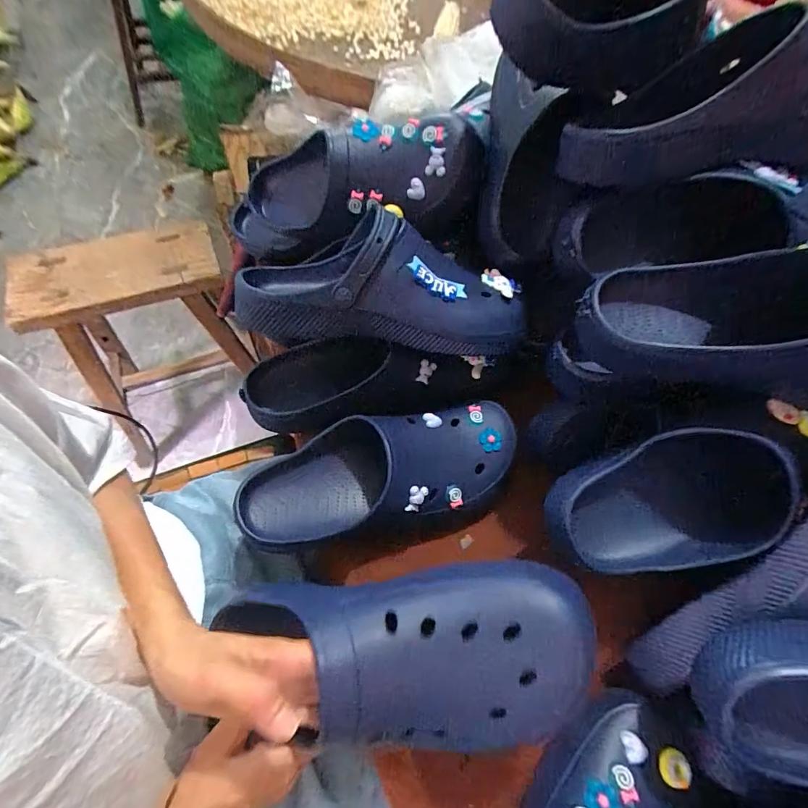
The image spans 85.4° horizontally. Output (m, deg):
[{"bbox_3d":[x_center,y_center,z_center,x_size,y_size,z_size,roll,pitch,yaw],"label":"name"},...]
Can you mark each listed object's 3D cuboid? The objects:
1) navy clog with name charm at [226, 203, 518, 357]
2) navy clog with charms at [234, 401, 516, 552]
[{"bbox_3d":[0.002,-0.113,0.410,0.246,0.090,0.101,1,62,-3],"label":"navy clog with name charm"},{"bbox_3d":[-0.021,0.065,0.433,0.279,0.080,0.102,-10,63,-9],"label":"navy clog with charms"}]

